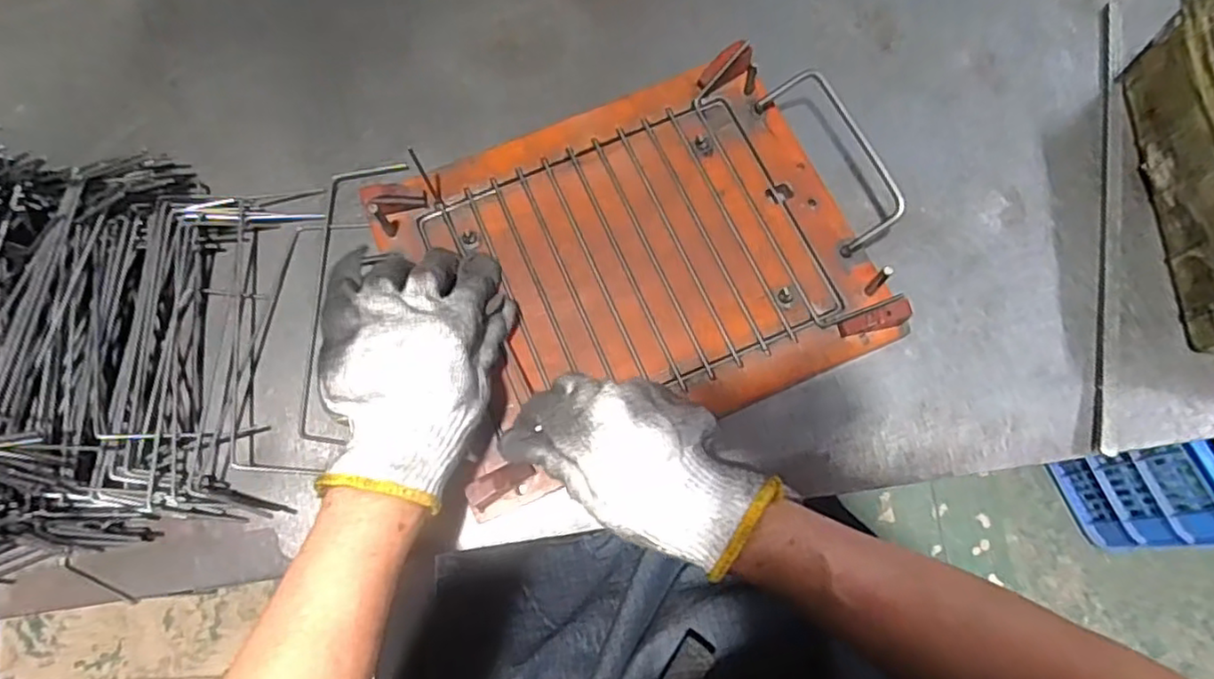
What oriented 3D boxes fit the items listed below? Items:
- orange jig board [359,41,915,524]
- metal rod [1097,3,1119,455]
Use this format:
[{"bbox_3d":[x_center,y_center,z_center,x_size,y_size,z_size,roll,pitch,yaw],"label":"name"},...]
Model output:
[{"bbox_3d":[0.014,-0.057,0.448,0.294,0.027,0.242,-23,71,-6],"label":"orange jig board"},{"bbox_3d":[0.357,-0.097,0.466,0.011,0.005,0.362,13,71,7],"label":"metal rod"}]

